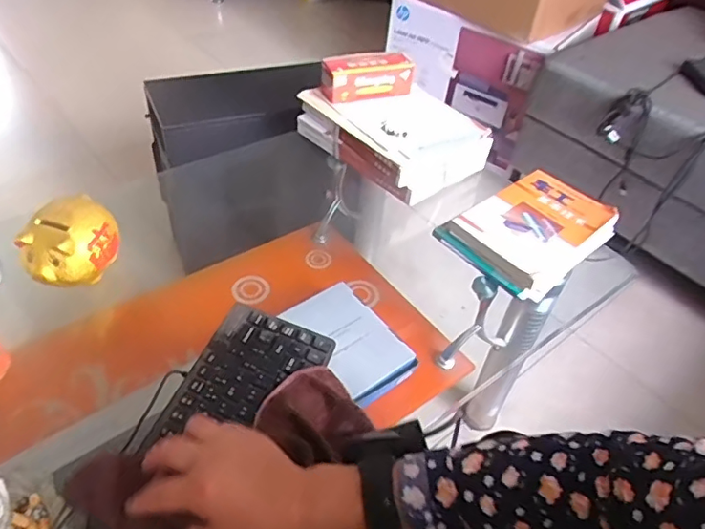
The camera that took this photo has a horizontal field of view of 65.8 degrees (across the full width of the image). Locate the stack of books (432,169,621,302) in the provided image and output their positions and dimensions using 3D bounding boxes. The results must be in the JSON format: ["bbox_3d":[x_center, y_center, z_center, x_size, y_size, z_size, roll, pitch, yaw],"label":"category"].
[{"bbox_3d":[0.261,-0.054,0.809,0.228,0.058,0.173,-29,55,-36],"label":"stack of books"}]

